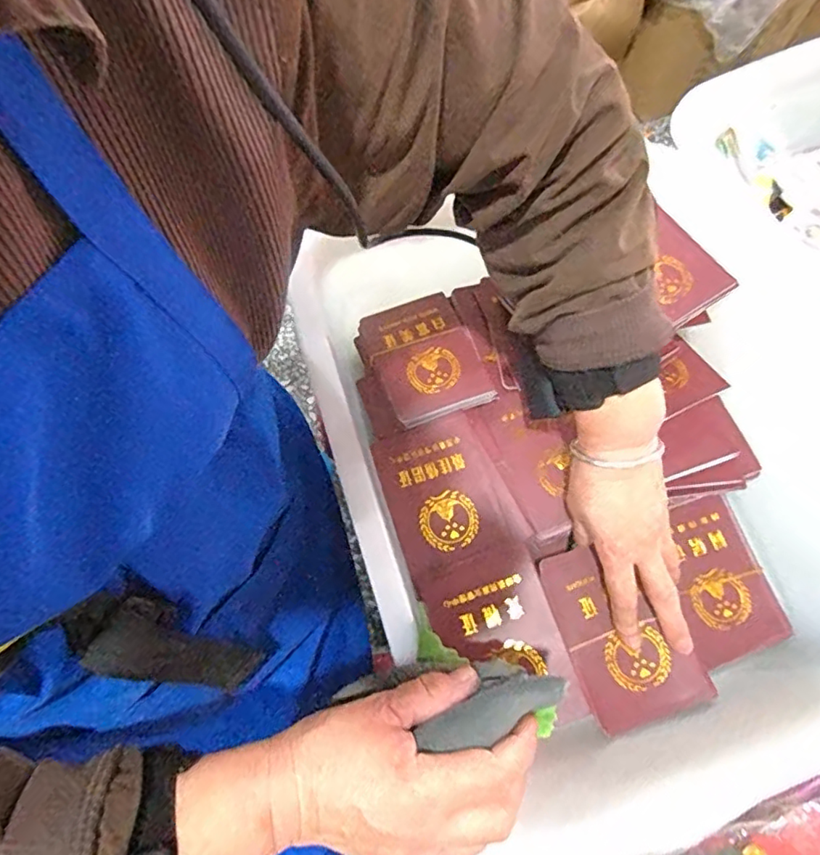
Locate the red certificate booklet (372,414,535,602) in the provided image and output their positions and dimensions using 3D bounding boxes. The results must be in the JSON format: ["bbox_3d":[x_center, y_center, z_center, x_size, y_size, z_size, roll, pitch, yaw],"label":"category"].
[{"bbox_3d":[0.025,0.054,0.453,0.094,0.013,0.123,-23,71,-10],"label":"red certificate booklet"}]

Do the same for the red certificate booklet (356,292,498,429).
[{"bbox_3d":[0.012,-0.062,0.501,0.090,0.006,0.120,-22,64,-7],"label":"red certificate booklet"}]

